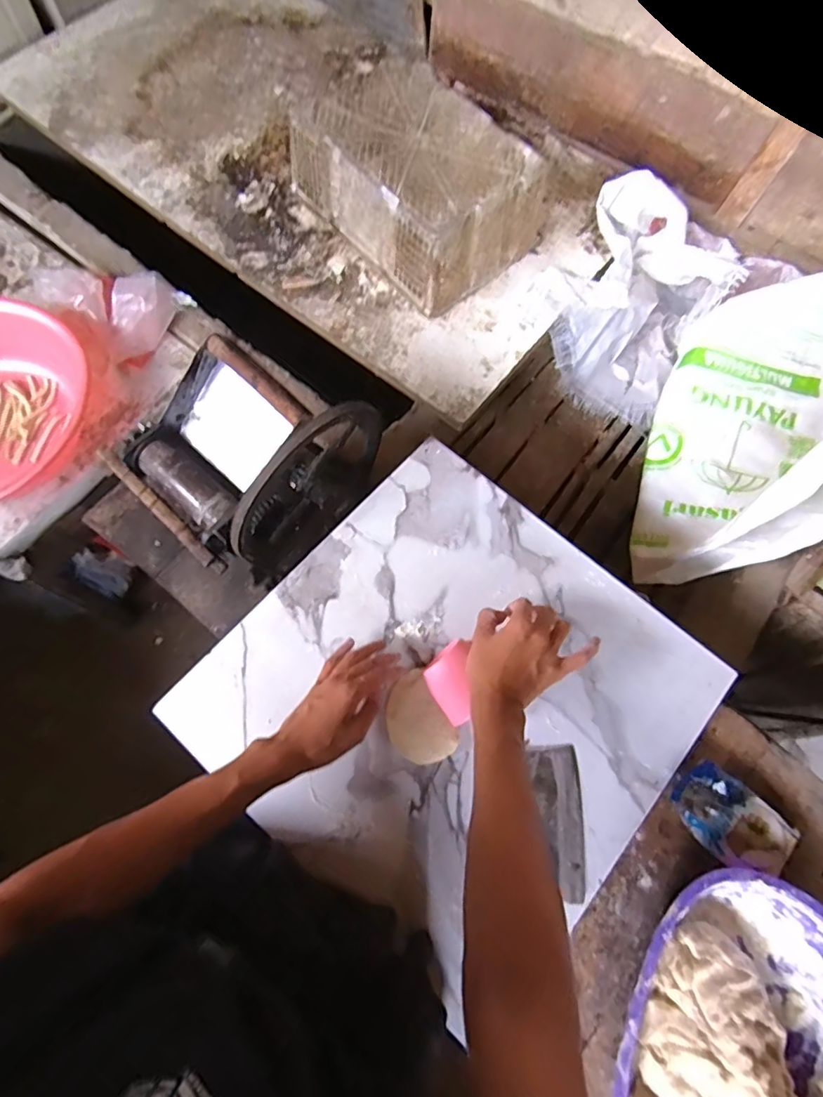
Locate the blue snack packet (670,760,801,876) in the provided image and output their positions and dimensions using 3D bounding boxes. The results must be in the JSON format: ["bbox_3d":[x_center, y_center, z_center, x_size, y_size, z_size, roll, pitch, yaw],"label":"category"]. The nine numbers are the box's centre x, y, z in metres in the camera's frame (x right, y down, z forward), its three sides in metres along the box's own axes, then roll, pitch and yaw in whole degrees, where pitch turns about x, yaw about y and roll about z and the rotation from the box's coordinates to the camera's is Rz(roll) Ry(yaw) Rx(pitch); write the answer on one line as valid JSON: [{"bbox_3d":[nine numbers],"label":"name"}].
[{"bbox_3d":[0.352,0.302,0.589,0.121,0.030,0.081,39,73,9],"label":"blue snack packet"}]

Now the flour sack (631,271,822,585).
[{"bbox_3d":[0.678,-0.277,0.953,0.401,0.237,0.749,41,73,9],"label":"flour sack"}]

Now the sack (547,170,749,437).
[{"bbox_3d":[0.494,-0.540,1.165,0.305,0.260,0.419,22,71,3],"label":"sack"}]

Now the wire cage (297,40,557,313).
[{"bbox_3d":[0.012,-0.759,1.089,0.322,0.169,0.436,-37,77,-15],"label":"wire cage"}]

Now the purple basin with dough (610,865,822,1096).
[{"bbox_3d":[0.302,0.478,0.510,0.217,0.117,0.305,29,71,8],"label":"purple basin with dough"}]

